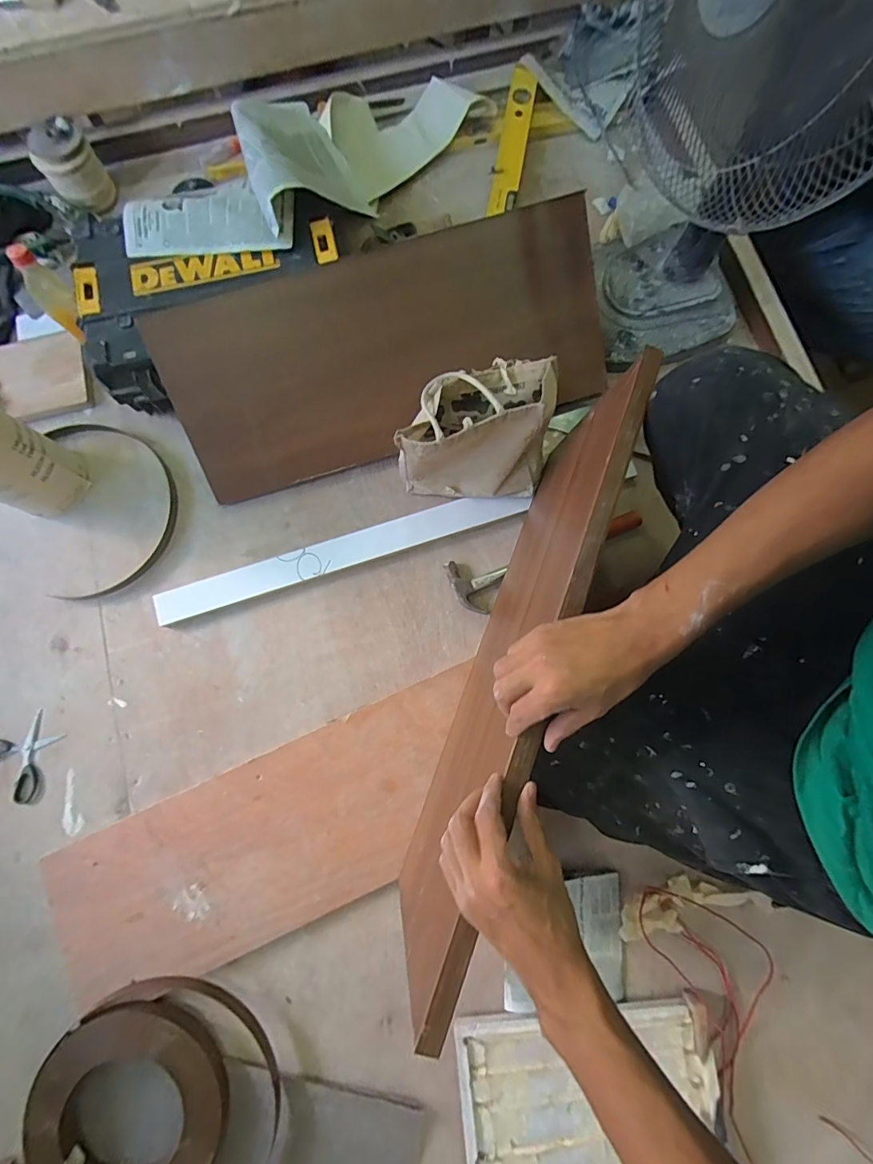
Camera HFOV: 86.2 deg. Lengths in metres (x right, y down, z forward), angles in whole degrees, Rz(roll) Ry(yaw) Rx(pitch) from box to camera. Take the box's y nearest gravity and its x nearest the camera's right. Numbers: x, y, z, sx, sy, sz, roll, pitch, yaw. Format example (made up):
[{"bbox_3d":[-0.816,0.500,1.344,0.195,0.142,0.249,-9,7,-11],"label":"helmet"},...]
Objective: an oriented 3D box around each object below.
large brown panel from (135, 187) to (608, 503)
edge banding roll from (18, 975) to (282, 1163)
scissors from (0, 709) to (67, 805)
[{"bbox_3d":[-0.067,-0.349,0.725,0.670,0.031,0.282,-19,121,-5],"label":"large brown panel"},{"bbox_3d":[-0.363,0.682,0.608,0.295,0.045,0.288,0,78,2],"label":"edge banding roll"},{"bbox_3d":[-0.634,0.259,0.717,0.121,0.004,0.110,38,82,9],"label":"scissors"}]

